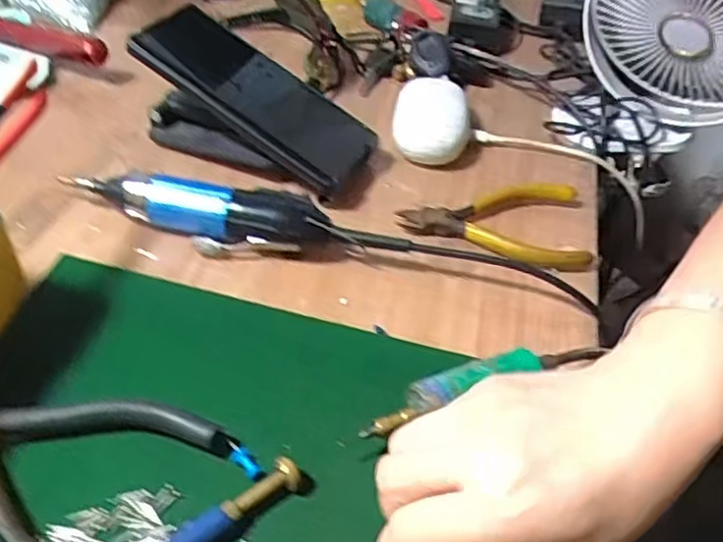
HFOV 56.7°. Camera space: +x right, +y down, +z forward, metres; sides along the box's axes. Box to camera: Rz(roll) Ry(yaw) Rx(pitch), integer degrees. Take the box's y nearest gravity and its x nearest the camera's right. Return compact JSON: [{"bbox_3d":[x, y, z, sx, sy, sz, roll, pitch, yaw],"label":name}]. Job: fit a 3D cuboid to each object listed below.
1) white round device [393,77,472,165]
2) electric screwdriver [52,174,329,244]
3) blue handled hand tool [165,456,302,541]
[{"bbox_3d":[0.055,-0.117,0.518,0.057,0.030,0.093,10,43,5],"label":"white round device"},{"bbox_3d":[-0.103,-0.037,0.413,0.166,0.034,0.026,10,43,4],"label":"electric screwdriver"},{"bbox_3d":[-0.065,0.106,0.270,0.091,0.012,0.012,-28,53,-31],"label":"blue handled hand tool"}]

